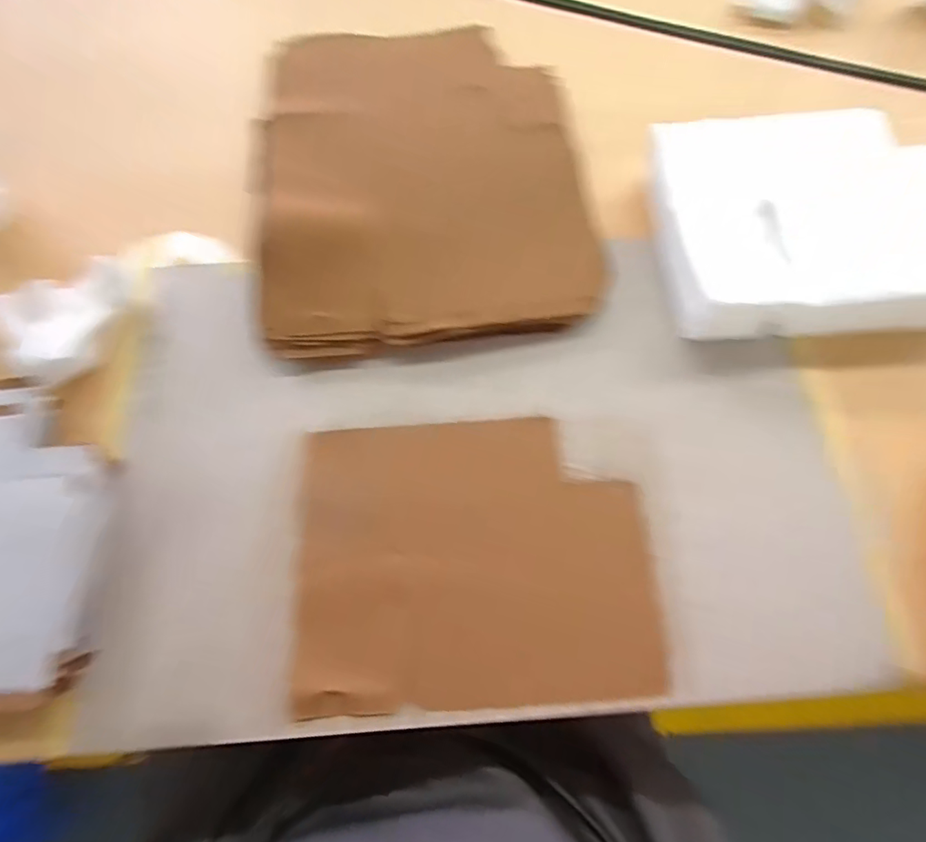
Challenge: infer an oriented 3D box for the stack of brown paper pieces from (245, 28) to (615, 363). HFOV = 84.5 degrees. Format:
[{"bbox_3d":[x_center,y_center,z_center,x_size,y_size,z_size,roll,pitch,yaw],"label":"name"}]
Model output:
[{"bbox_3d":[-0.044,-0.222,0.438,0.281,0.054,0.324,-10,72,-3],"label":"stack of brown paper pieces"}]

